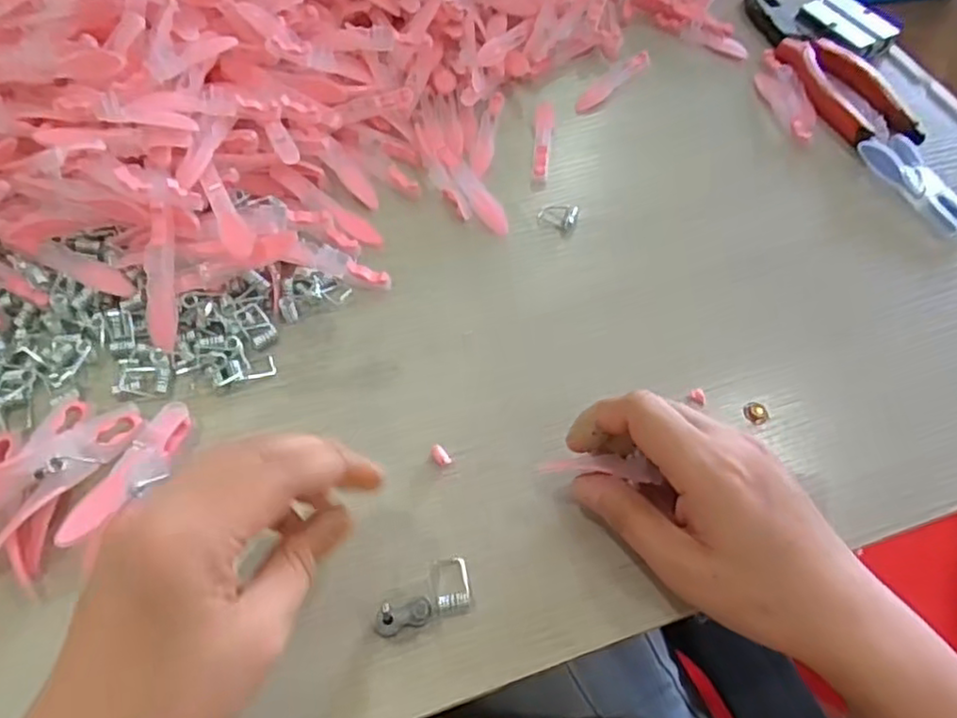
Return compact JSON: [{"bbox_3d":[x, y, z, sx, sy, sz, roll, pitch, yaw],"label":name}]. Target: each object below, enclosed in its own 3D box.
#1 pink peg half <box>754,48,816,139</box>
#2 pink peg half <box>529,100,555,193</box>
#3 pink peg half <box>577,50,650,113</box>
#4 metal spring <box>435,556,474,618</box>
[{"bbox_3d":[0.218,-0.190,0.470,0.025,0.013,0.096,-6,63,-6],"label":"pink peg half"},{"bbox_3d":[0.044,-0.145,0.443,0.014,0.007,0.086,5,62,0],"label":"pink peg half"},{"bbox_3d":[0.098,-0.203,0.478,0.082,0.008,0.016,-40,71,-21],"label":"pink peg half"},{"bbox_3d":[-0.011,0.098,0.284,0.015,0.008,0.025,-6,63,-6],"label":"metal spring"}]

